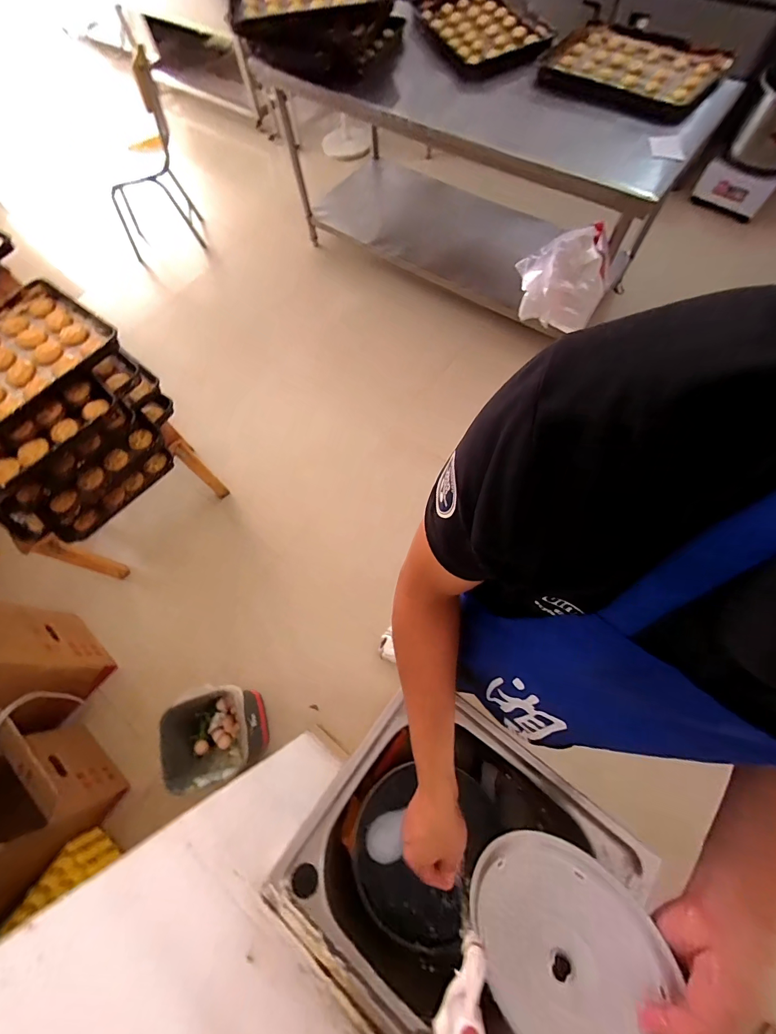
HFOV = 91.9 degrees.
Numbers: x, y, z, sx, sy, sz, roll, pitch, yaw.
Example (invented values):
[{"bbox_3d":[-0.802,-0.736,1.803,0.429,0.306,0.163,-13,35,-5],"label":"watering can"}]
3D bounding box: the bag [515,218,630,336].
[{"bbox_3d":[0.684,-0.920,1.479,0.342,0.334,0.150,18,70,8],"label":"bag"}]

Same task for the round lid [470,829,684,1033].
[{"bbox_3d":[0.187,0.466,0.396,0.190,0.014,0.205,-23,63,30],"label":"round lid"}]

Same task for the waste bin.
[{"bbox_3d":[-0.537,0.671,1.176,0.235,0.279,0.261,-19,69,-6],"label":"waste bin"}]

